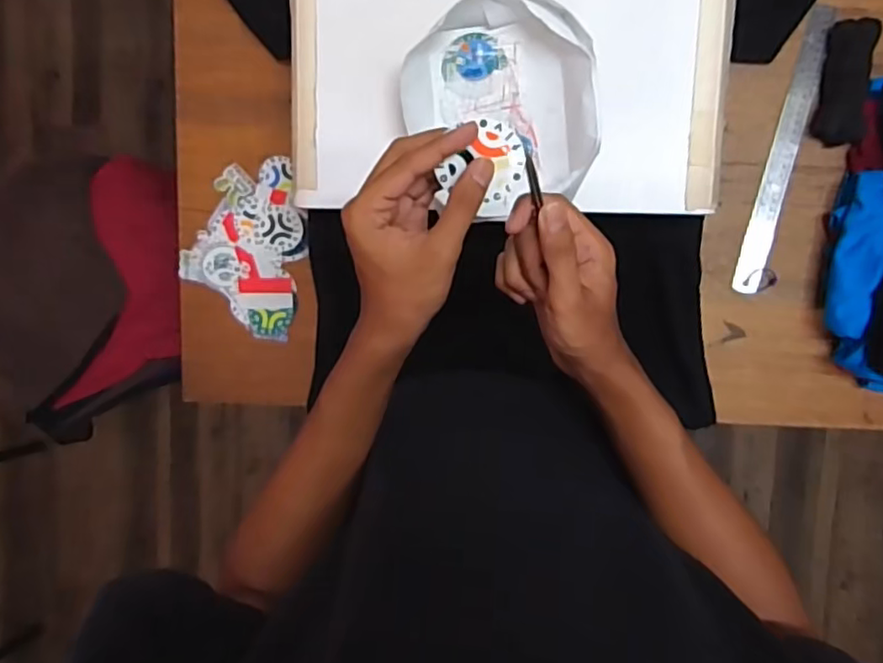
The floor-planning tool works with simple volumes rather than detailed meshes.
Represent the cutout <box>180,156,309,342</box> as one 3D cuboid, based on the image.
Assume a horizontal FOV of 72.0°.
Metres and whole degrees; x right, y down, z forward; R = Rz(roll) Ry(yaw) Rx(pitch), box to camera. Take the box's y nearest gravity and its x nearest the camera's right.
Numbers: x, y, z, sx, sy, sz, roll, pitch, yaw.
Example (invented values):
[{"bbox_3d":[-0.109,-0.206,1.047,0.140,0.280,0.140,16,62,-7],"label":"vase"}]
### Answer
[{"bbox_3d":[-0.237,-0.110,0.753,0.149,0.008,0.209,19,97,4],"label":"cutout"}]

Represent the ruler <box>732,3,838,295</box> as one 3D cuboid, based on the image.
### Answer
[{"bbox_3d":[0.392,-0.203,0.693,0.032,0.009,0.322,15,97,12],"label":"ruler"}]

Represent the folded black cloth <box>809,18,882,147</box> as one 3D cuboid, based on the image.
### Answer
[{"bbox_3d":[0.444,-0.270,0.666,0.045,0.034,0.129,6,96,5],"label":"folded black cloth"}]

